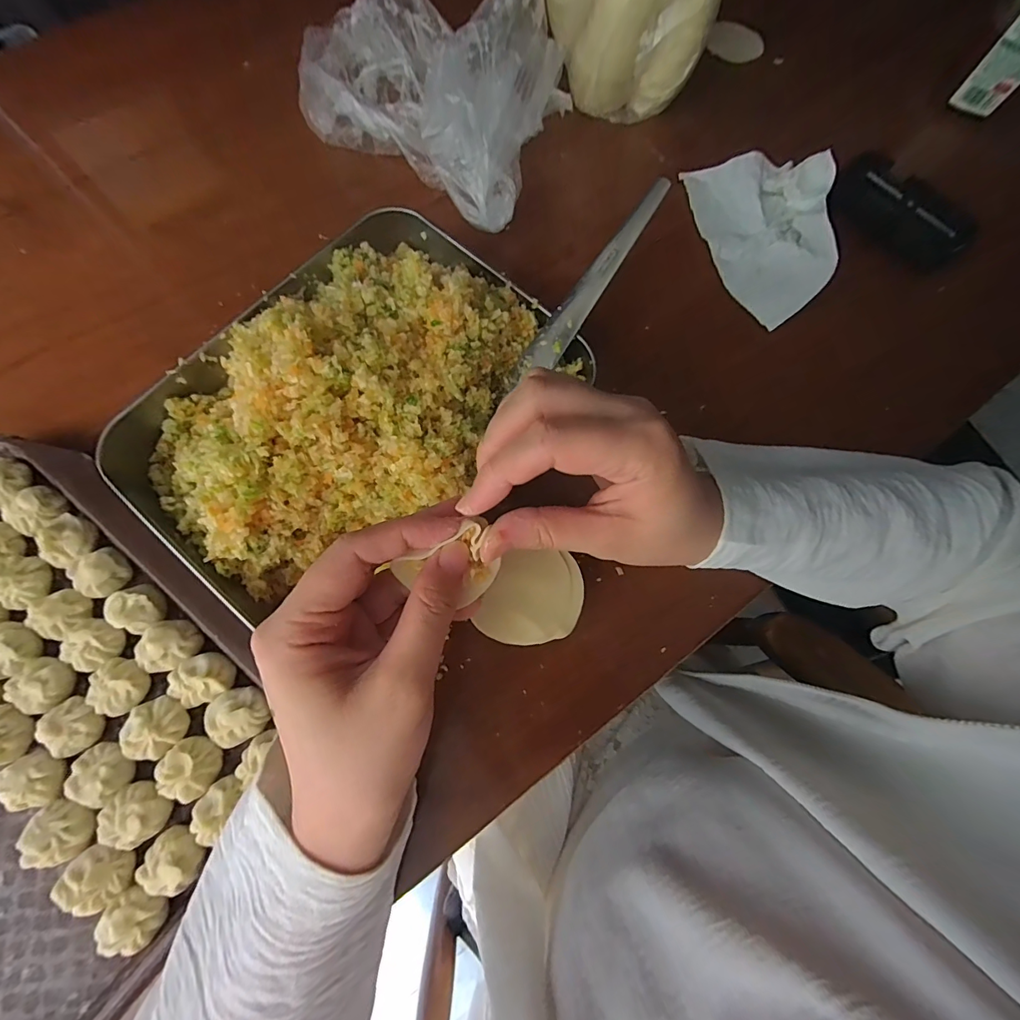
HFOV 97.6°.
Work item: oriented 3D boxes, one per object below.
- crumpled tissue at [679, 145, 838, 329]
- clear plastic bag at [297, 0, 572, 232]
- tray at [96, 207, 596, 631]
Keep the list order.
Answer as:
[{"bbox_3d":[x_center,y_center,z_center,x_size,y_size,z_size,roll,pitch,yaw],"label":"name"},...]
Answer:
[{"bbox_3d":[0.204,-0.217,0.342,0.098,0.031,0.151,-8,75,-4],"label":"crumpled tissue"},{"bbox_3d":[-0.062,-0.322,0.345,0.226,0.093,0.133,38,77,8],"label":"clear plastic bag"},{"bbox_3d":[-0.099,-0.070,0.273,0.252,0.084,0.177,-44,80,-12],"label":"tray"}]

